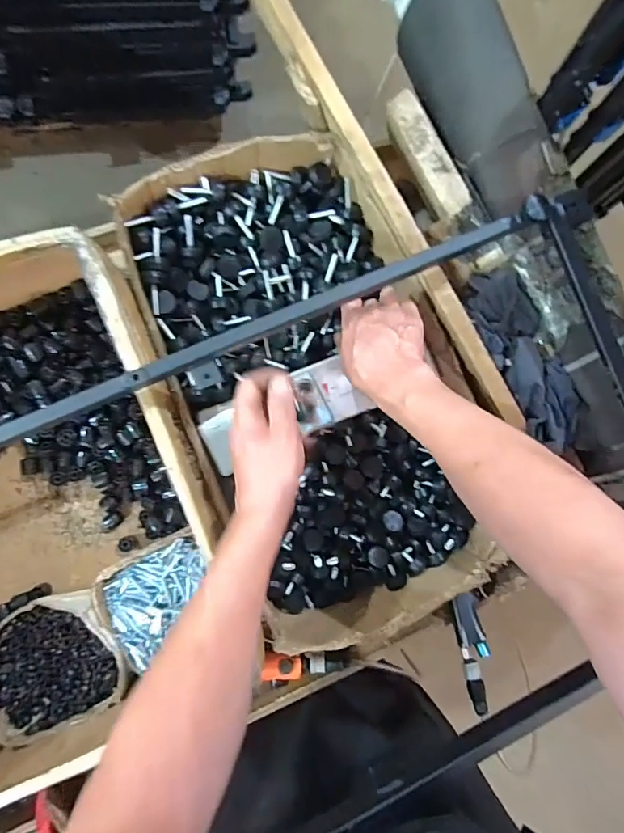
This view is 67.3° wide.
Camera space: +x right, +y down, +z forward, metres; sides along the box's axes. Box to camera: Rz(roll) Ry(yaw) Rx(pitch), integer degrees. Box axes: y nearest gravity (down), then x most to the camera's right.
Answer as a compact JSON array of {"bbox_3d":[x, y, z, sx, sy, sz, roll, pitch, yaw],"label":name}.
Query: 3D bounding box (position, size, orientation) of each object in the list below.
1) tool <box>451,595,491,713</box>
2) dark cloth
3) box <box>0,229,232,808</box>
[{"bbox_3d":[0.233,0.337,0.674,0.041,0.020,0.151,0,71,-8],"label":"tool"},{"bbox_3d":[0.251,-0.063,0.547,0.088,0.050,0.231,-26,91,-8],"label":"dark cloth"},{"bbox_3d":[-0.309,0.098,0.552,0.351,0.186,0.499,-24,91,-8],"label":"box"}]

